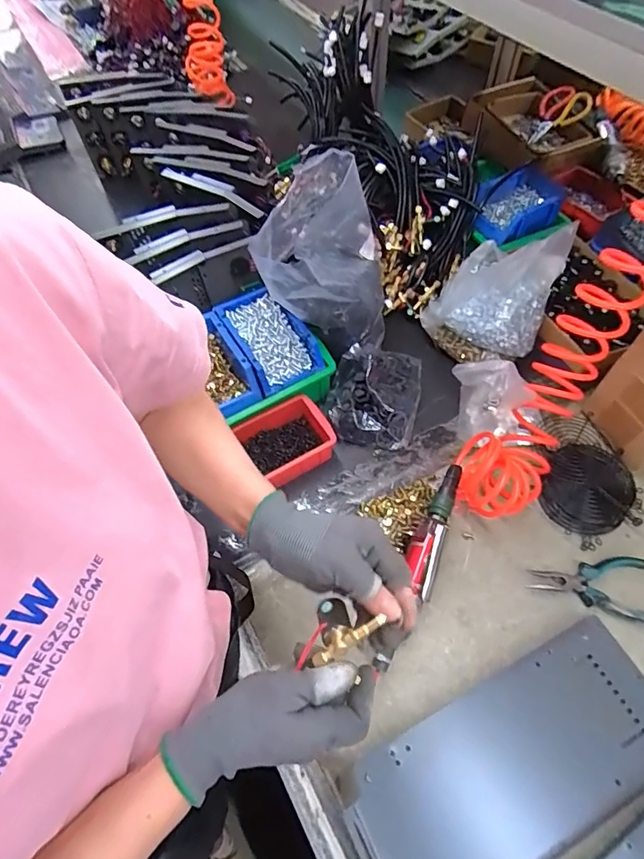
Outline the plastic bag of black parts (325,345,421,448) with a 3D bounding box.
[{"bbox_3d":[0.079,-0.055,0.714,0.136,0.035,0.165,13,60,10],"label":"plastic bag of black parts"}]

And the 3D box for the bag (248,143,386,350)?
[{"bbox_3d":[0.011,-0.263,0.706,0.173,0.215,0.251,2,59,3],"label":"bag"}]

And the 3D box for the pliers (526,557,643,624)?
[{"bbox_3d":[0.333,0.194,0.573,0.148,0.012,0.075,2,62,2],"label":"pliers"}]

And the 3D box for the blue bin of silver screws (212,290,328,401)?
[{"bbox_3d":[-0.075,-0.131,0.701,0.107,0.065,0.162,-28,62,-14],"label":"blue bin of silver screws"}]

